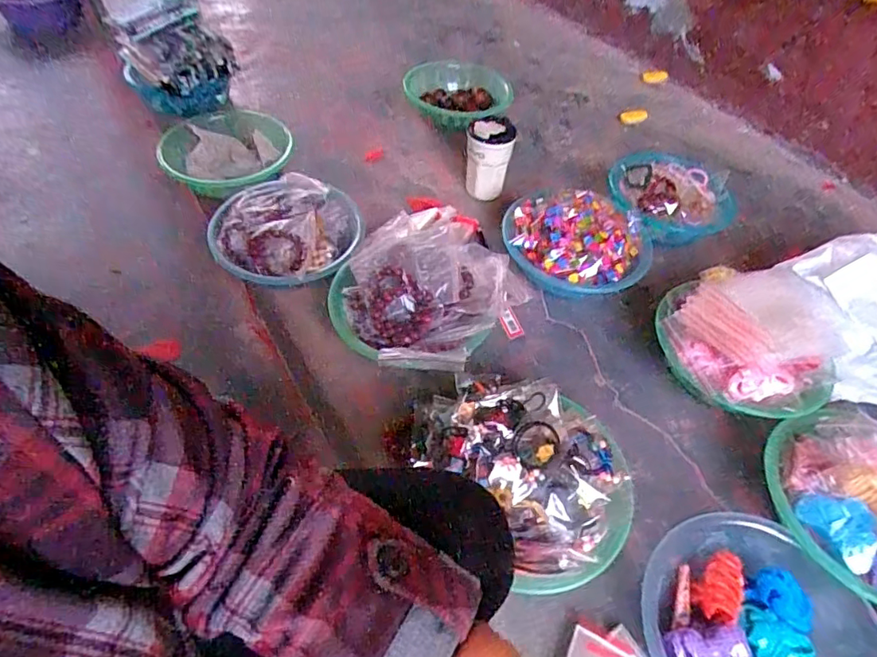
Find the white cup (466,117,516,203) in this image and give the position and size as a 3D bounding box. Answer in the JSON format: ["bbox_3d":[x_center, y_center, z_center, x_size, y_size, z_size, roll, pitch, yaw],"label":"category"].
[{"bbox_3d":[0.092,-0.319,1.004,0.083,0.145,0.073,9,50,3],"label":"white cup"}]

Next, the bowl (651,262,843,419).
[{"bbox_3d":[0.452,0.010,0.740,0.259,0.091,0.223,-8,52,-12],"label":"bowl"}]

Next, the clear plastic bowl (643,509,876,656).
[{"bbox_3d":[0.328,0.322,0.549,0.214,0.059,0.237,-27,58,-25],"label":"clear plastic bowl"}]

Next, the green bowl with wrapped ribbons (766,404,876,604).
[{"bbox_3d":[0.510,0.196,0.618,0.228,0.075,0.219,3,50,-3],"label":"green bowl with wrapped ribbons"}]

